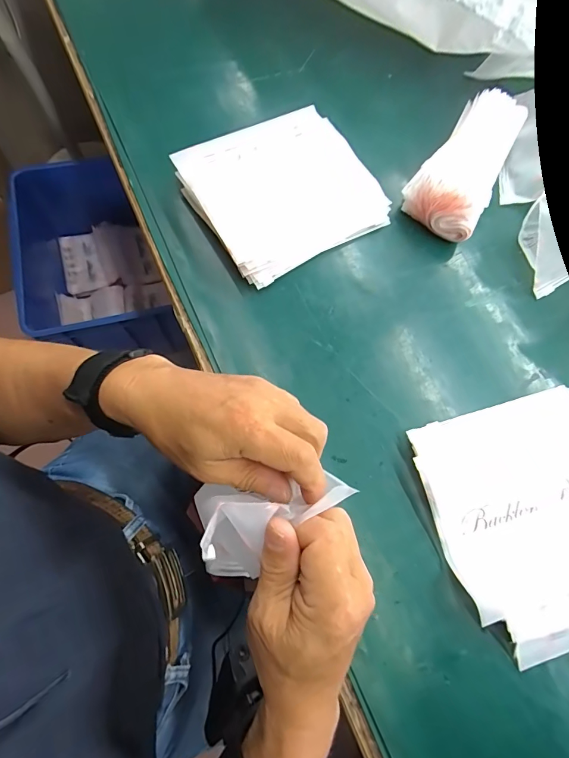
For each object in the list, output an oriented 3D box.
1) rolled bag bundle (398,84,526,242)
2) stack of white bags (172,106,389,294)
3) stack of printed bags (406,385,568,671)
[{"bbox_3d":[0.225,-0.262,0.463,0.090,0.050,0.200,35,74,7],"label":"rolled bag bundle"},{"bbox_3d":[0.005,-0.215,0.446,0.206,0.024,0.169,-28,85,-19],"label":"stack of white bags"},{"bbox_3d":[0.247,0.124,0.359,0.213,0.026,0.213,-15,75,-8],"label":"stack of printed bags"}]

